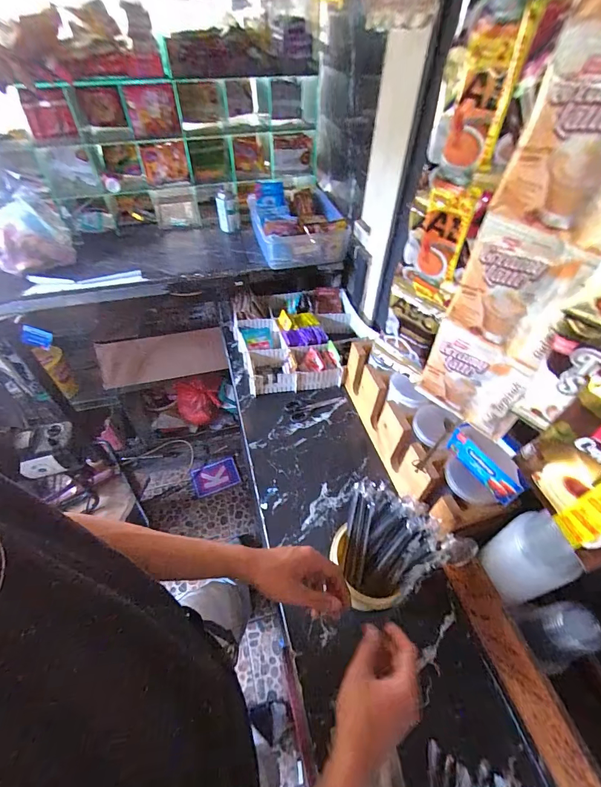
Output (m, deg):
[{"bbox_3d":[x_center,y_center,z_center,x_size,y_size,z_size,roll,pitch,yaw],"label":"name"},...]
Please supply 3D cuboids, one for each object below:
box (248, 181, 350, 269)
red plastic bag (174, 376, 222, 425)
[{"bbox_3d":[-0.011,-0.515,1.069,0.247,0.104,0.321,-7,50,-7],"label":"box"},{"bbox_3d":[-0.429,0.031,1.517,0.194,0.224,0.066,-3,49,-4],"label":"red plastic bag"}]

